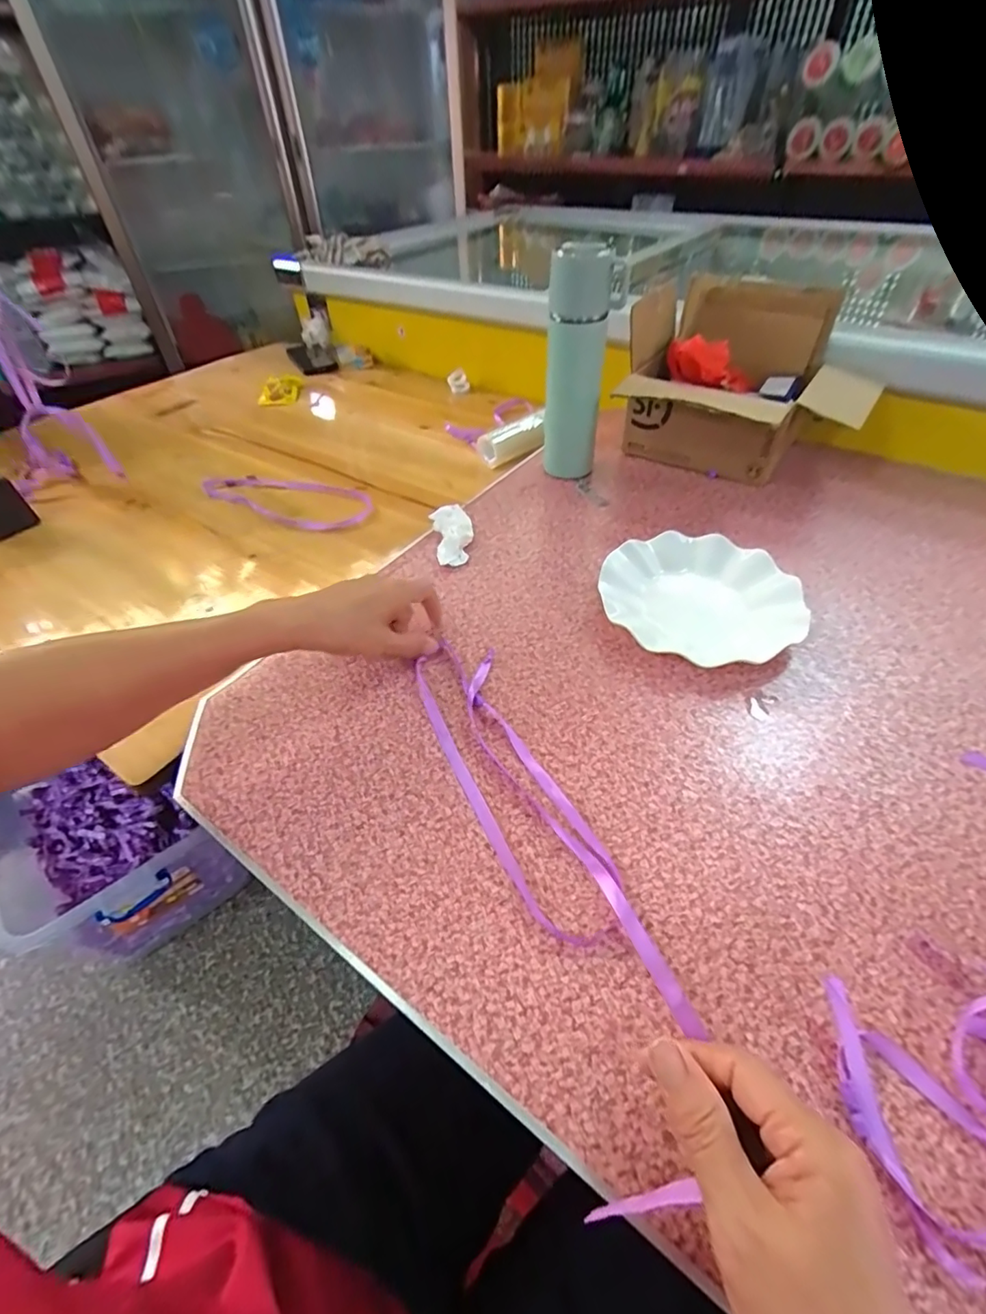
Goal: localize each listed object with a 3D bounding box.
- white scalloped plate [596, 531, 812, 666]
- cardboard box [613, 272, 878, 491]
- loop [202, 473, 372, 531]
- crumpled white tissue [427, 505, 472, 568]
[{"bbox_3d":[0.201,-0.061,0.517,0.180,0.024,0.180,-2,48,2],"label":"white scalloped plate"},{"bbox_3d":[0.309,-0.331,0.653,0.270,0.178,0.239,22,53,22],"label":"cardboard box"},{"bbox_3d":[-0.295,-0.229,0.752,0.267,0.016,0.112,15,50,15],"label":"loop"},{"bbox_3d":[-0.045,-0.139,0.600,0.045,0.026,0.088,-11,49,-6],"label":"crumpled white tissue"}]

